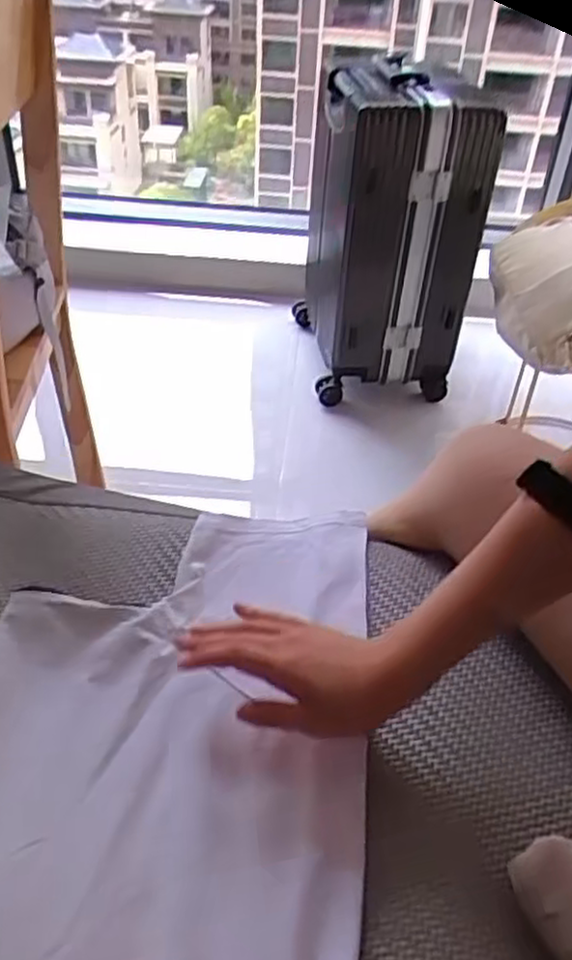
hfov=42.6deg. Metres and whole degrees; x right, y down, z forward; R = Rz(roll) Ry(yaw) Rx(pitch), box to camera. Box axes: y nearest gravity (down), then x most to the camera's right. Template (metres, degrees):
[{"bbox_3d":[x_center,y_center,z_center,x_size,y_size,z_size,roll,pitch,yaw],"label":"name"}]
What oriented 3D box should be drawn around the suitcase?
[{"bbox_3d":[0.220,-0.566,1.654,0.291,0.614,0.454,-3,42,-9],"label":"suitcase"}]

